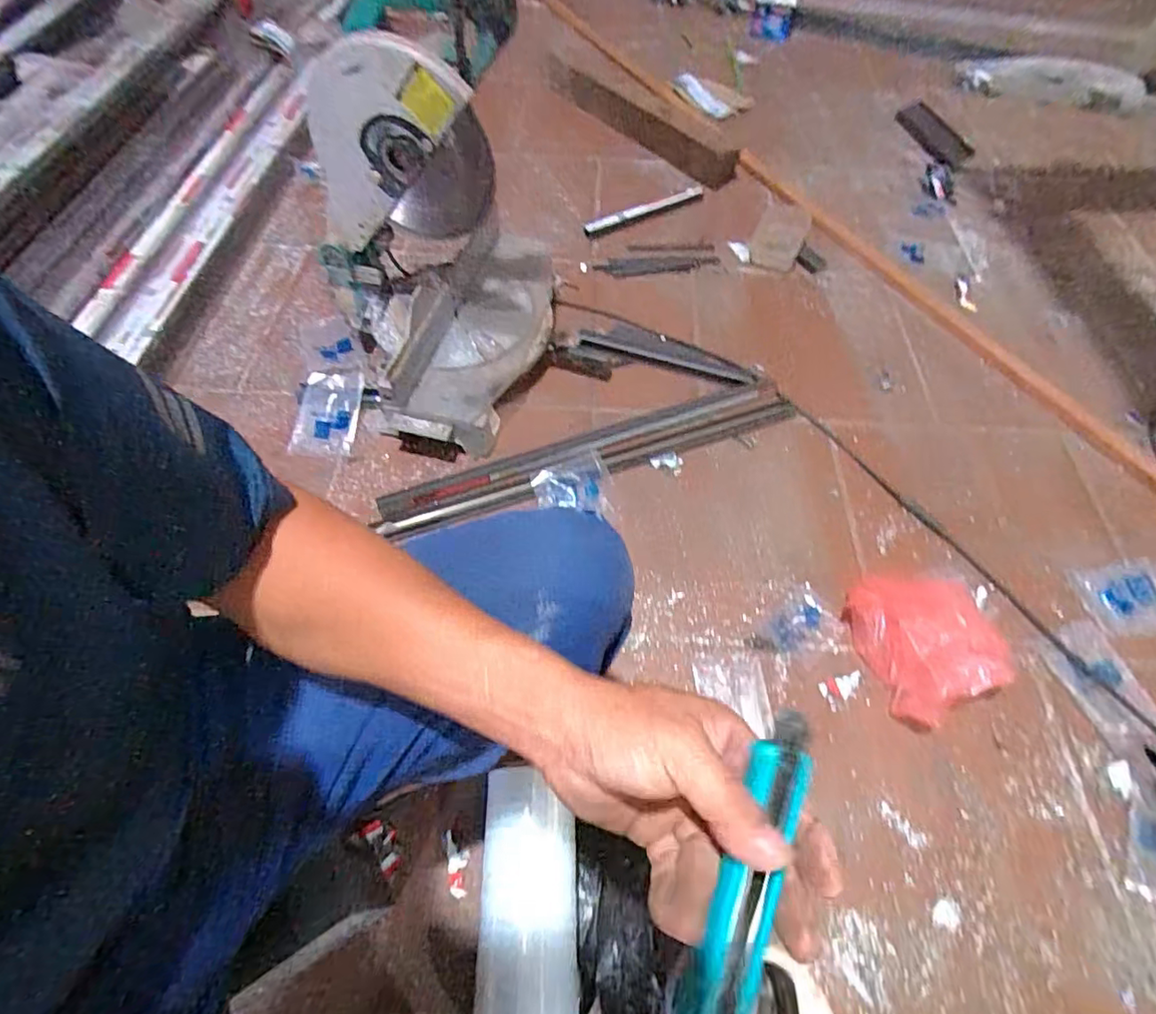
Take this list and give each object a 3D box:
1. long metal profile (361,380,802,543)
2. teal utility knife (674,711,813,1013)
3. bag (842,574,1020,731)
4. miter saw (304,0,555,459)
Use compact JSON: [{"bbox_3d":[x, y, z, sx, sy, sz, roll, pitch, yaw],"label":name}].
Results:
[{"bbox_3d":[0.041,-0.084,0.934,0.677,0.026,0.093,-19,60,-12],"label":"long metal profile"},{"bbox_3d":[0.079,0.173,0.264,0.033,0.013,0.153,17,83,10],"label":"teal utility knife"},{"bbox_3d":[0.455,0.166,0.746,0.154,0.102,0.186,-15,59,-10],"label":"bag"},{"bbox_3d":[-0.224,-0.420,0.860,0.345,0.469,0.498,0,58,-1],"label":"miter saw"}]

